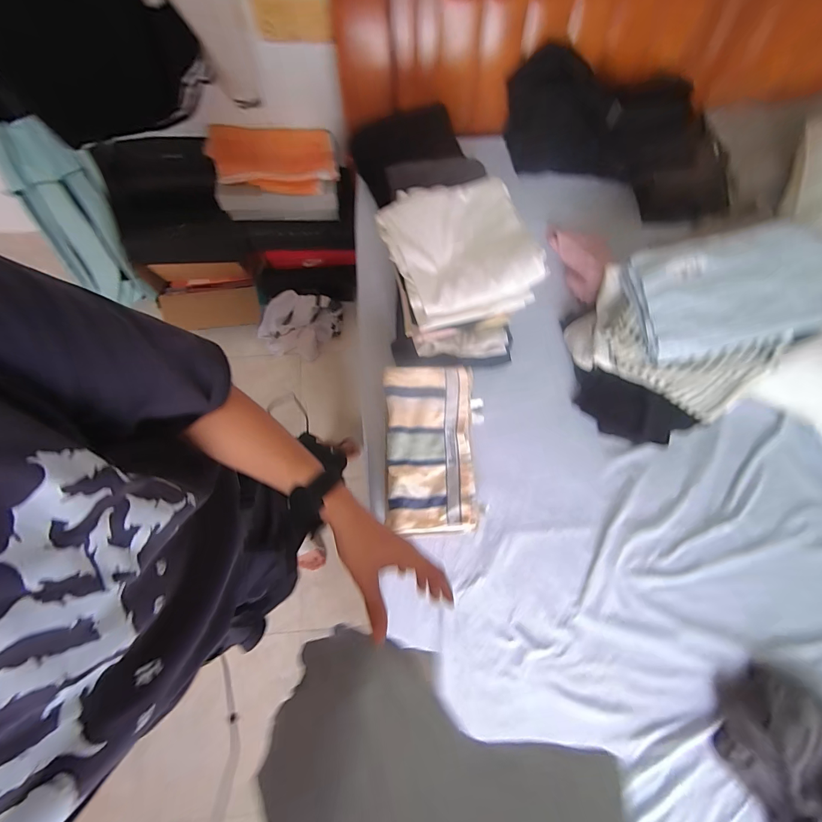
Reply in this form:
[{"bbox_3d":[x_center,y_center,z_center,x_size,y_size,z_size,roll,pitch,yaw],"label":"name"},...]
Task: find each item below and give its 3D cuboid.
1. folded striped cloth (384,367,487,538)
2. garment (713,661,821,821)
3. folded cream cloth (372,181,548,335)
[{"bbox_3d":[0.048,0.073,0.734,0.191,0.081,0.331,-2,80,-2],"label":"folded striped cloth"},{"bbox_3d":[0.716,0.650,0.623,0.349,0.118,0.266,45,82,6],"label":"garment"},{"bbox_3d":[0.087,-0.295,0.662,0.243,0.086,0.259,-16,78,-5],"label":"folded cream cloth"}]

